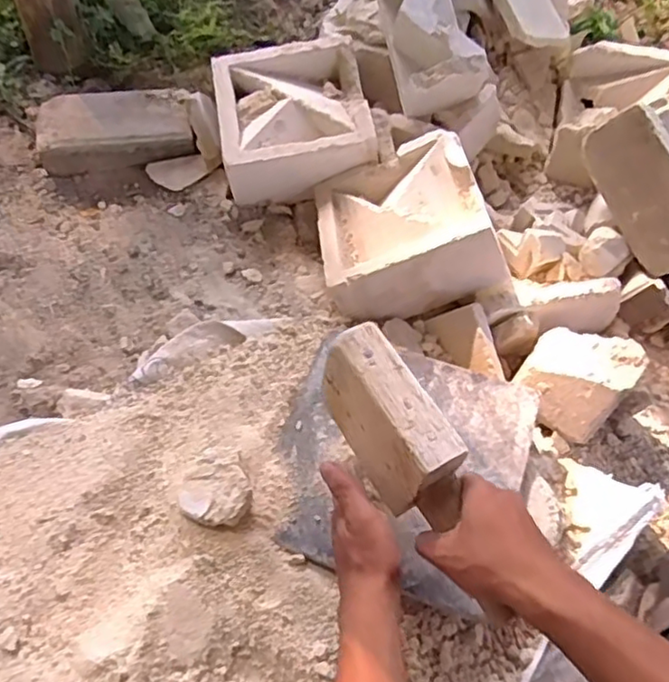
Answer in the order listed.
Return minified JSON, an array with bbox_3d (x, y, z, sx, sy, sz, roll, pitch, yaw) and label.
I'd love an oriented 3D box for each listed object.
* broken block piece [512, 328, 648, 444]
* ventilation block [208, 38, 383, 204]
[{"bbox_3d":[0.270,0.039,0.729,0.106,0.063,0.106,32,64,15],"label":"broken block piece"},{"bbox_3d":[-0.058,-0.307,0.902,0.200,0.087,0.212,-6,61,-6],"label":"ventilation block"}]

